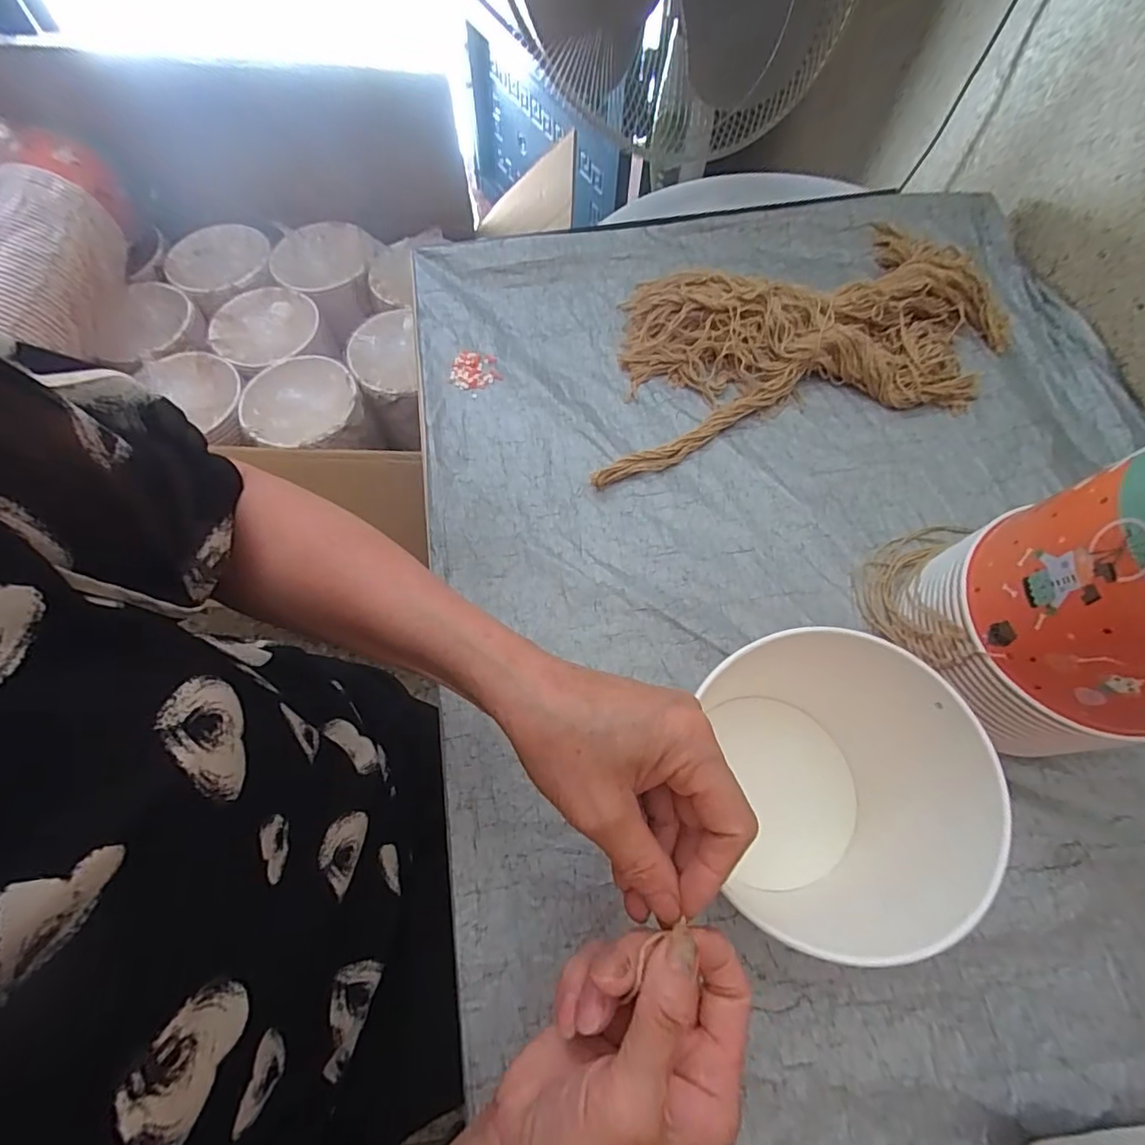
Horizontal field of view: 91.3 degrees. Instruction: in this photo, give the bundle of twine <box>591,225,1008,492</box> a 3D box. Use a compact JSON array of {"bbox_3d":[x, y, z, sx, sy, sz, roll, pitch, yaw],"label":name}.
[{"bbox_3d":[0.221,-0.240,0.569,0.454,0.039,0.256,-13,67,-6],"label":"bundle of twine"}]

